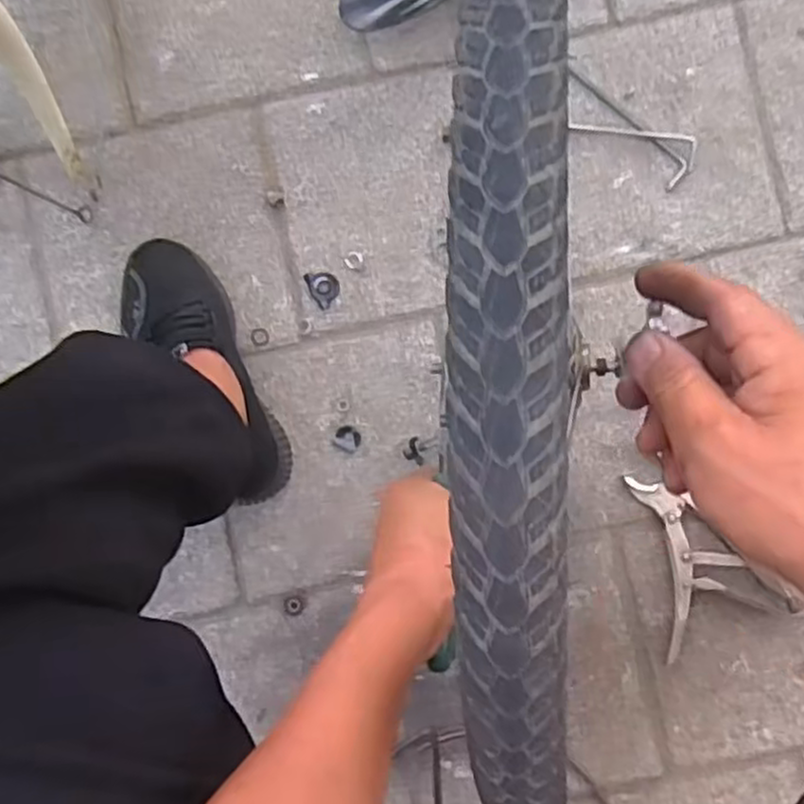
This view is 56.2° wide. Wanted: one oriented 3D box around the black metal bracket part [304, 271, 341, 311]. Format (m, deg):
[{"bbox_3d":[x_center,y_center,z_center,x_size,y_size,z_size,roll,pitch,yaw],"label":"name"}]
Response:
[{"bbox_3d":[-0.079,-0.116,0.768,0.031,0.005,0.038,-23,87,1],"label":"black metal bracket part"}]

